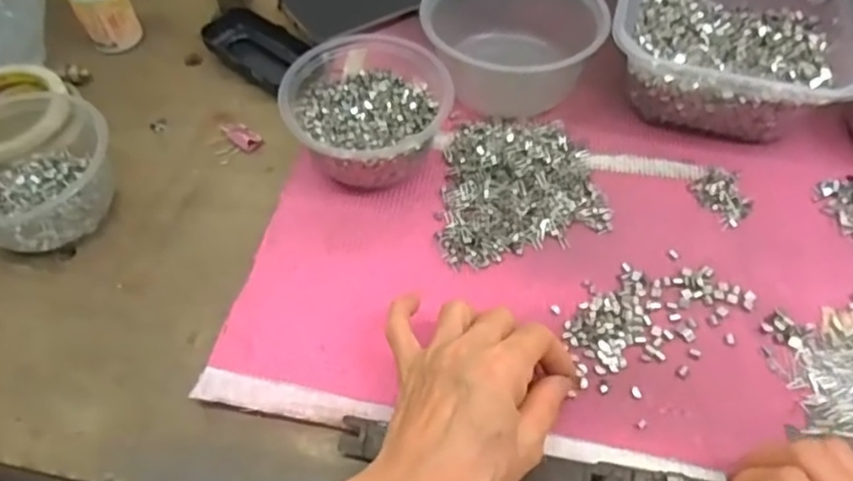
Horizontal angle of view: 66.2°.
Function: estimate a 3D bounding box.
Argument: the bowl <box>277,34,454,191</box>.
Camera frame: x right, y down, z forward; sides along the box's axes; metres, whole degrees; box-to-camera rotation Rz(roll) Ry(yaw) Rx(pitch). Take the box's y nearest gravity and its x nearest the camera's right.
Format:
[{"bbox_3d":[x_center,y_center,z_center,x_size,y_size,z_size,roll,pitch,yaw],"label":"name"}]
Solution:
[{"bbox_3d":[-0.048,-0.094,0.468,0.118,0.055,0.109,0,55,0],"label":"bowl"}]

